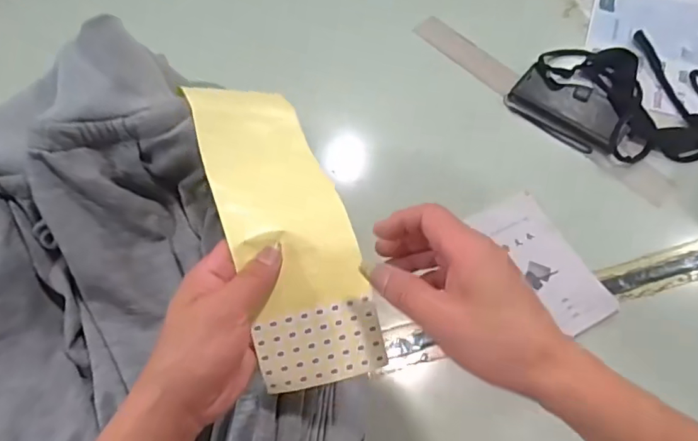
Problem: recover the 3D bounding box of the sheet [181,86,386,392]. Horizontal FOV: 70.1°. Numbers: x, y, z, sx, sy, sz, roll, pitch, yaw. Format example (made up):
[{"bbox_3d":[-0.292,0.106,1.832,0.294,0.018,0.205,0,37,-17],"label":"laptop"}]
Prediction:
[{"bbox_3d":[-0.050,0.004,0.376,0.091,0.041,0.237,-20,79,-11],"label":"sheet"}]

